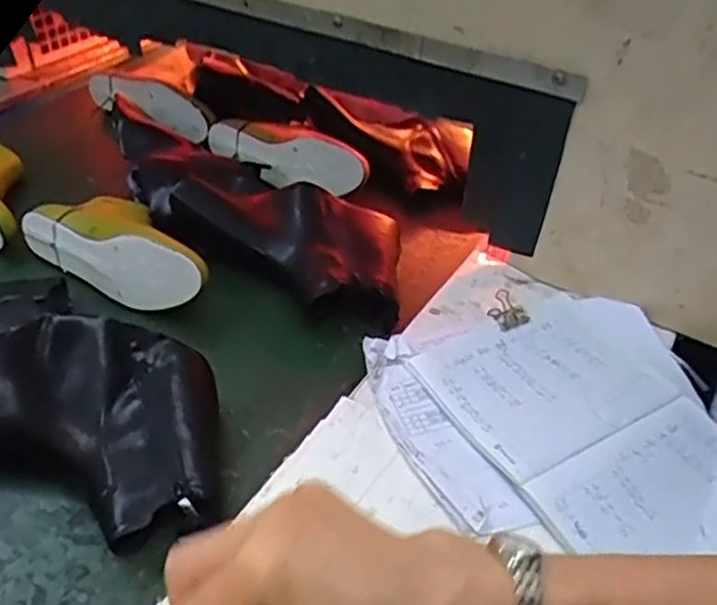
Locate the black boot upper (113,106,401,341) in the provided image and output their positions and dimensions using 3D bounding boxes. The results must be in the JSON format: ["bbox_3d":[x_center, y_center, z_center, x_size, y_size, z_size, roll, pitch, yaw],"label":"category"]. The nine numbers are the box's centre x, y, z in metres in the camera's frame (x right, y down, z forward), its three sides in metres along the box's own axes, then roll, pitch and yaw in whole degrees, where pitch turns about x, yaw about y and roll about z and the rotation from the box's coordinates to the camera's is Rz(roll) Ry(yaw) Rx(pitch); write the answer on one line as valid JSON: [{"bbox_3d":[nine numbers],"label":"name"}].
[{"bbox_3d":[-0.131,-0.108,0.818,0.463,0.069,0.175,28,47,26],"label":"black boot upper"}]

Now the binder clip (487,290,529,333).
[{"bbox_3d":[0.149,0.005,0.687,0.031,0.029,0.036,-18,45,-22],"label":"binder clip"}]

